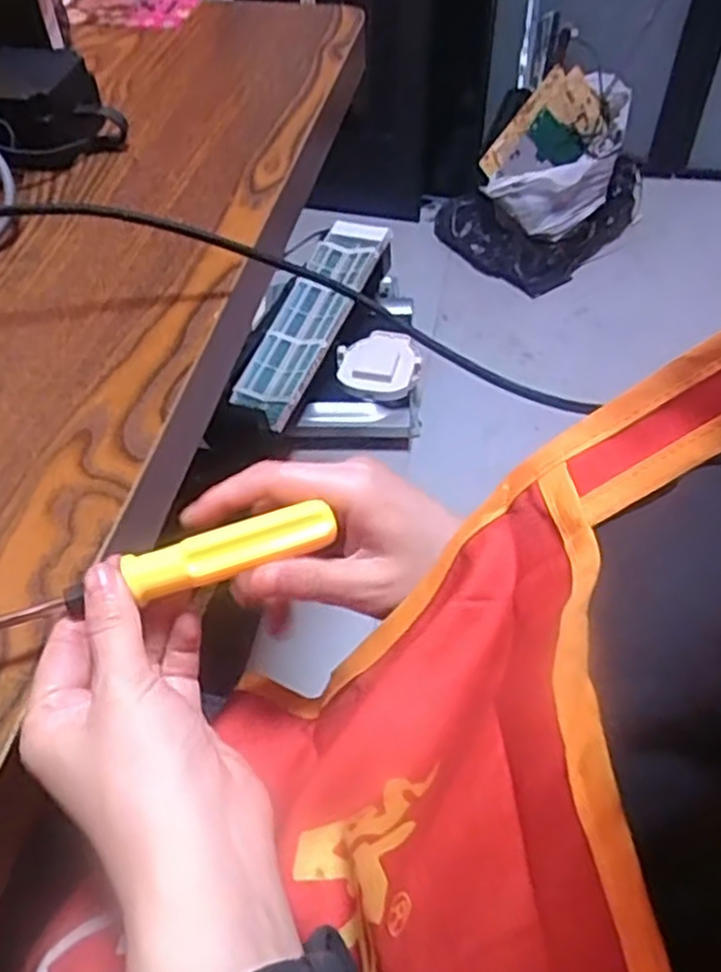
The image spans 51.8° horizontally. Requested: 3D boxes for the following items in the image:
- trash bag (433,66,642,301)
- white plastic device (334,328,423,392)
[{"bbox_3d":[0.397,-0.650,1.517,0.382,0.308,0.295,-35,58,-22],"label":"trash bag"},{"bbox_3d":[0.033,-0.219,1.302,0.139,0.044,0.149,-2,52,2],"label":"white plastic device"}]

